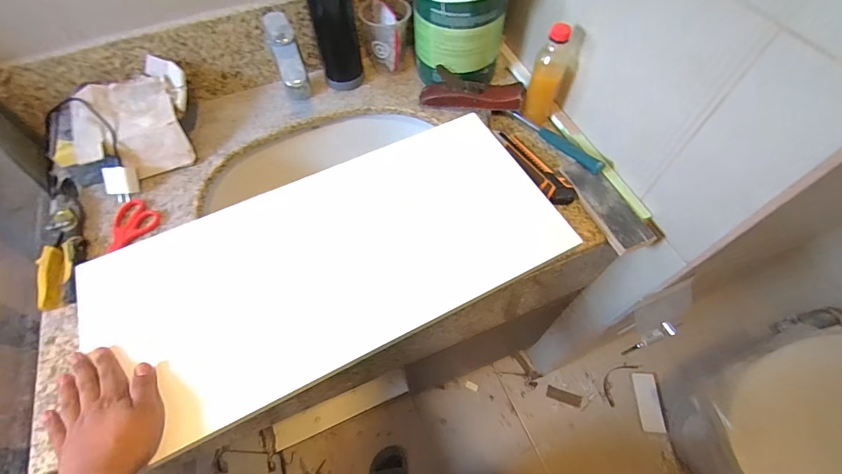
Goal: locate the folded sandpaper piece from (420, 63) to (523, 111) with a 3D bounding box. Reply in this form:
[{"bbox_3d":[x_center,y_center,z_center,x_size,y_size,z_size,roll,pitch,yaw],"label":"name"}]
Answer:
[{"bbox_3d":[0.095,-0.273,0.721,0.194,0.052,0.054,15,61,9],"label":"folded sandpaper piece"}]

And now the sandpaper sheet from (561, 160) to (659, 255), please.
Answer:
[{"bbox_3d":[0.297,-0.057,0.612,0.062,0.018,0.171,-24,65,-1],"label":"sandpaper sheet"}]

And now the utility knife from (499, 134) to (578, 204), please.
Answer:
[{"bbox_3d":[0.194,-0.120,0.658,0.045,0.014,0.172,-29,64,-15],"label":"utility knife"}]

